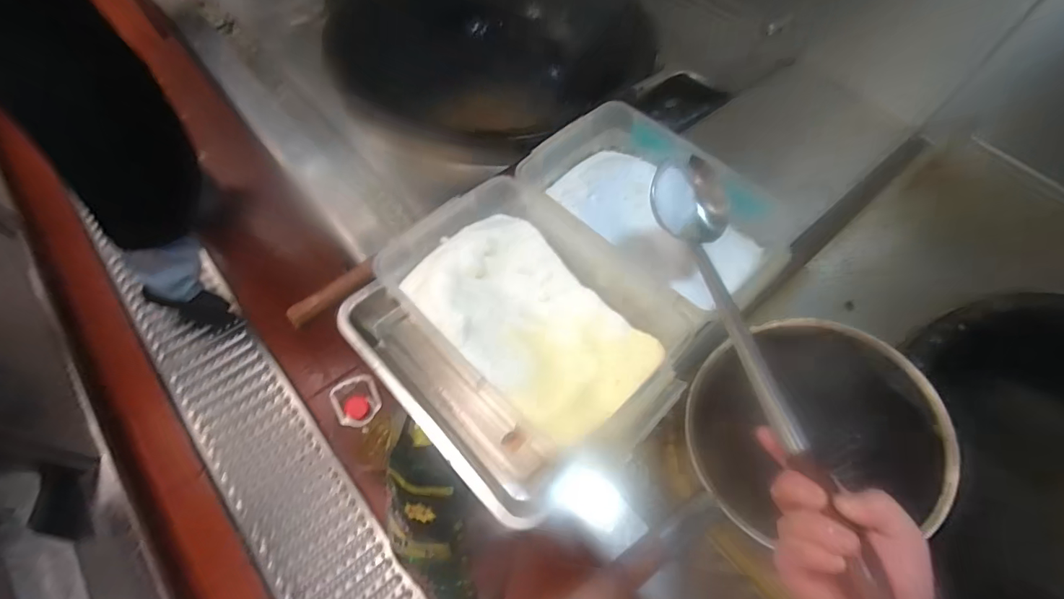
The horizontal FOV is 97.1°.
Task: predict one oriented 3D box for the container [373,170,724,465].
[{"bbox_3d":[0.008,0.018,0.625,0.387,0.099,0.257,39,65,18],"label":"container"}]

